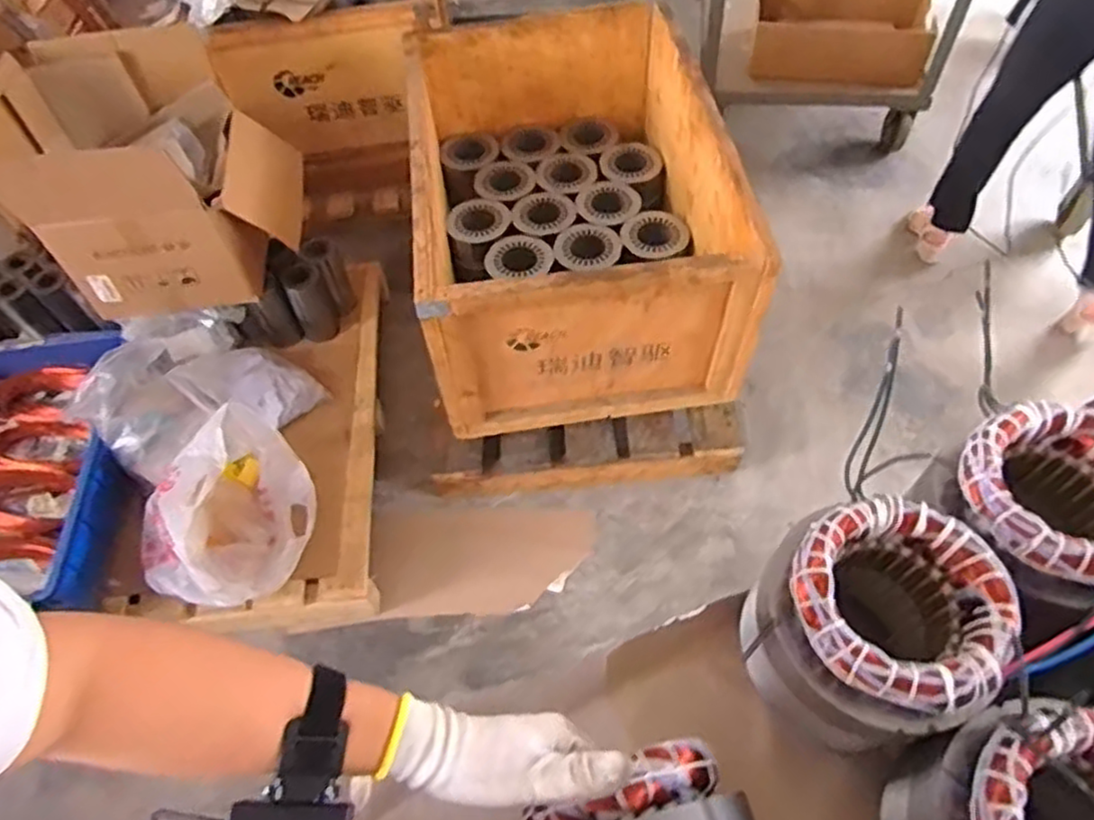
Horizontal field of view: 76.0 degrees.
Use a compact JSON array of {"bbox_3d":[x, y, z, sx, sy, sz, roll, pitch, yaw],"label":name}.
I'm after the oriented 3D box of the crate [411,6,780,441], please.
[{"bbox_3d":[0.040,-0.462,1.559,0.609,0.398,0.899,-7,56,-1],"label":"crate"}]

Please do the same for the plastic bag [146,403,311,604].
[{"bbox_3d":[-0.612,0.179,1.358,0.339,0.225,0.354,21,59,16],"label":"plastic bag"}]

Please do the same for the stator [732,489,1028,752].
[{"bbox_3d":[0.232,0.169,0.518,0.137,0.176,0.136,-2,56,2],"label":"stator"}]

